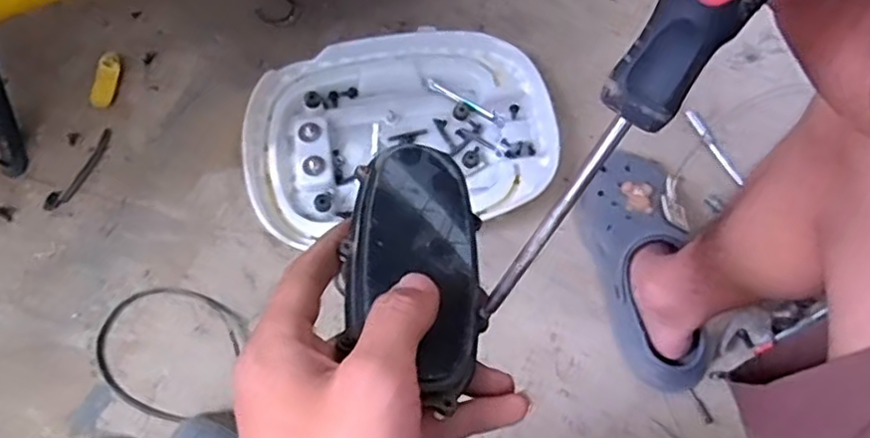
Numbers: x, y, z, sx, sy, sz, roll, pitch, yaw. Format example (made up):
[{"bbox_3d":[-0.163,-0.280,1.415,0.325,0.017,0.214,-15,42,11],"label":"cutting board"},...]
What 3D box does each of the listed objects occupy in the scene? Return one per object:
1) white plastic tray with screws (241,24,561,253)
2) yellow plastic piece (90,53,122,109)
[{"bbox_3d":[-0.043,-0.104,0.802,0.364,0.043,0.263,-7,68,-5],"label":"white plastic tray with screws"},{"bbox_3d":[-0.411,-0.176,0.829,0.027,0.014,0.072,8,68,1],"label":"yellow plastic piece"}]

